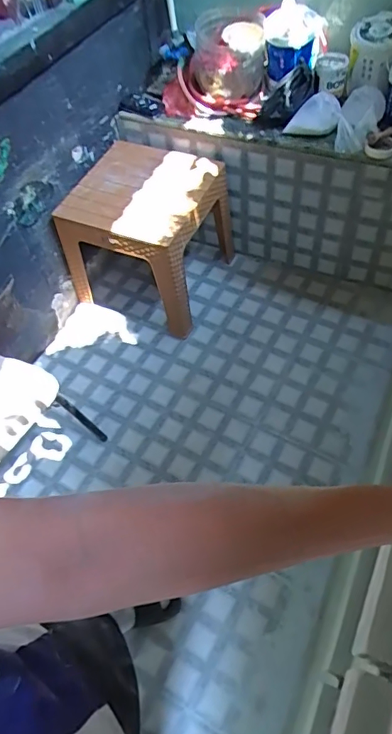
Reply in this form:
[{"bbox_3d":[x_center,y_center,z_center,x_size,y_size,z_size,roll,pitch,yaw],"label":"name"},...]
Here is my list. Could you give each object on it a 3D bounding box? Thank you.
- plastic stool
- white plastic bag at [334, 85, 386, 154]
[{"bbox_3d":[-0.164,-0.497,1.848,0.460,0.494,0.509,19,60,17],"label":"plastic stool"},{"bbox_3d":[0.509,-0.772,1.479,0.128,0.141,0.187,11,58,12],"label":"white plastic bag"}]

